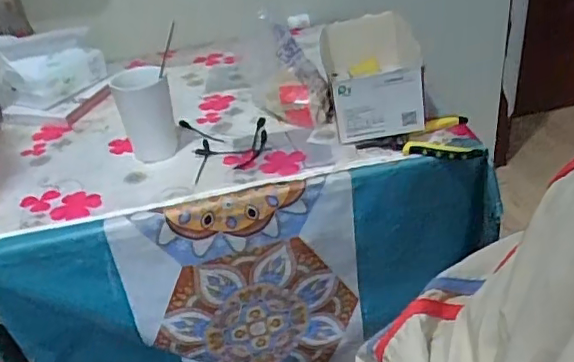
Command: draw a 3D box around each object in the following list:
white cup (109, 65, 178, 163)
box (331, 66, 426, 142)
[{"bbox_3d":[-0.201,-0.093,0.819,0.073,0.128,0.069,-4,33,3],"label":"white cup"},{"bbox_3d":[0.127,-0.104,0.772,0.124,0.094,0.023,-8,33,-4],"label":"box"}]

